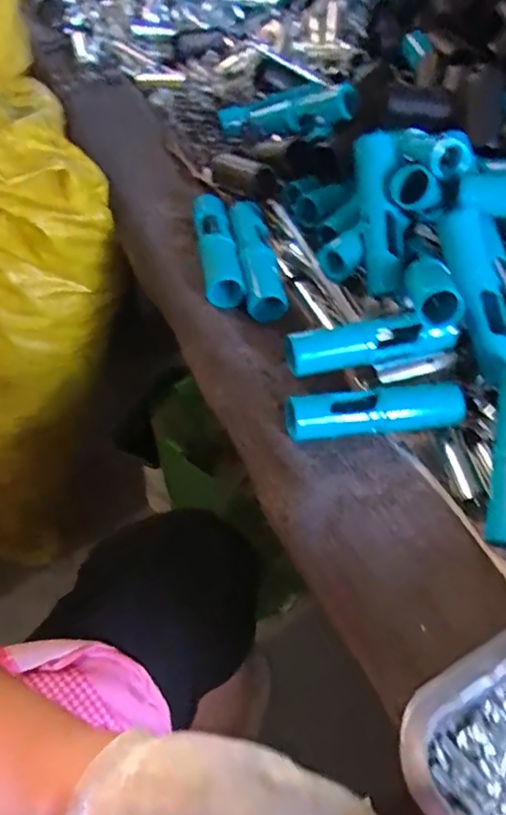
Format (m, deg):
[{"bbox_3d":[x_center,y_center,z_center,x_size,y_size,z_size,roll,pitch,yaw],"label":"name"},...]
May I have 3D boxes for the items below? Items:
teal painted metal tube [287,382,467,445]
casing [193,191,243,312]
[{"bbox_3d":[0.083,0.003,0.395,0.124,0.026,0.029,-5,54,-9],"label":"teal painted metal tube"},{"bbox_3d":[-0.031,-0.132,0.483,0.029,0.023,0.114,-5,54,-9],"label":"casing"}]

